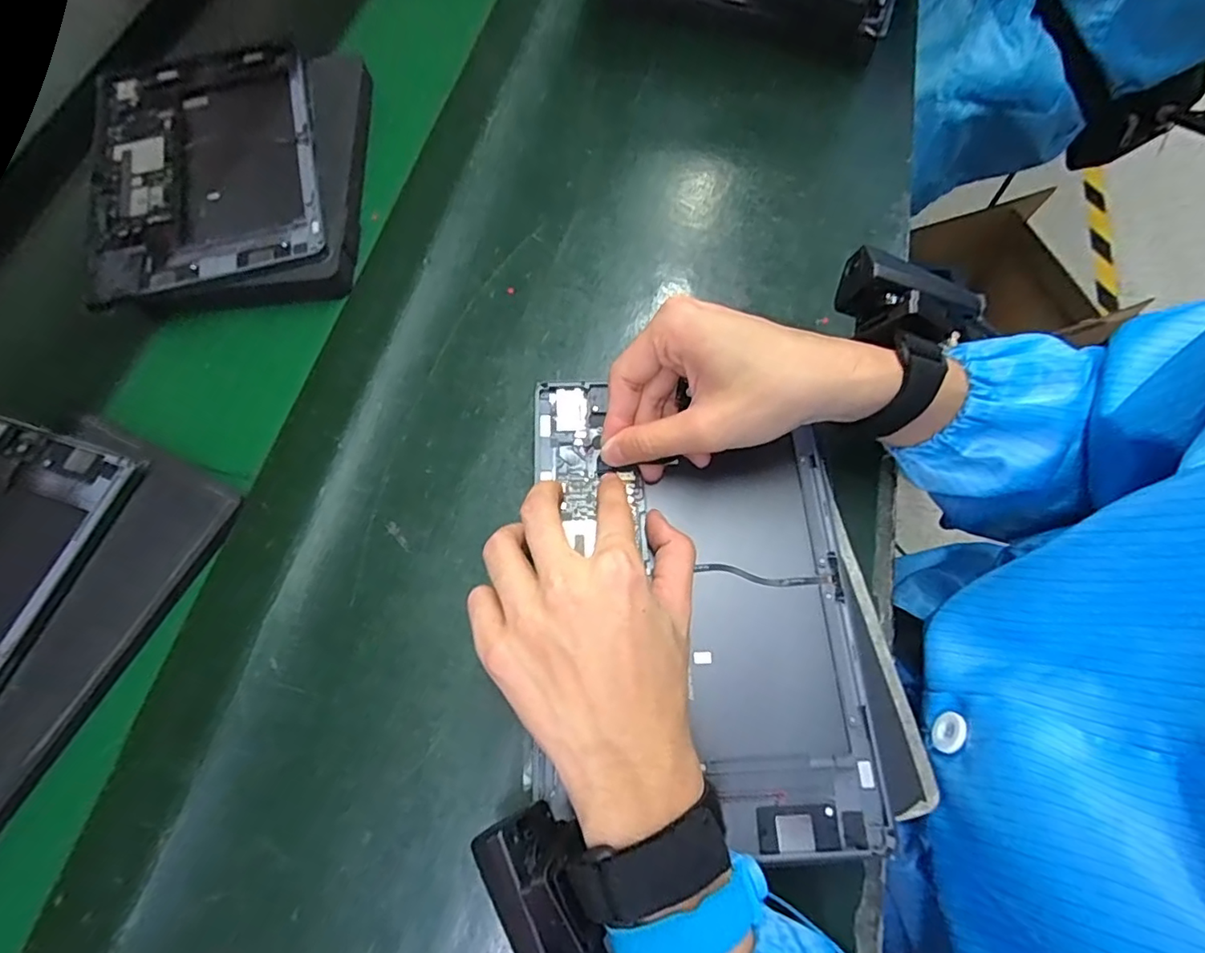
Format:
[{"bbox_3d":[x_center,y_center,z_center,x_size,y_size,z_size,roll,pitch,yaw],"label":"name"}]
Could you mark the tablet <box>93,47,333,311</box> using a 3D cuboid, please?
[{"bbox_3d":[-0.311,-0.249,0.445,0.160,0.009,0.261,-16,68,-6],"label":"tablet"}]

